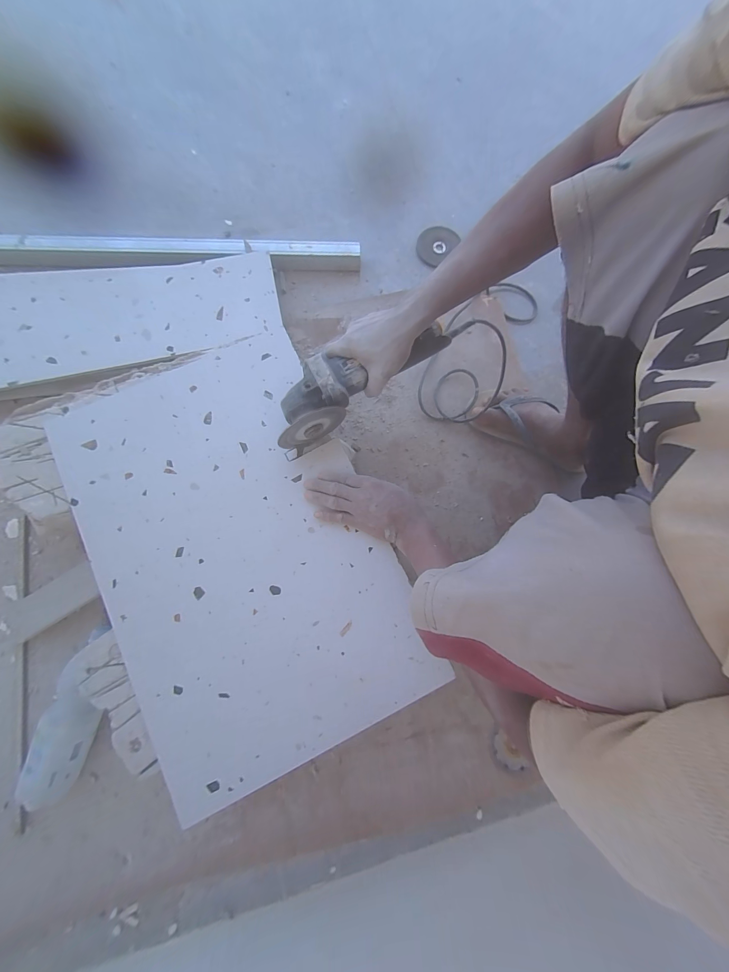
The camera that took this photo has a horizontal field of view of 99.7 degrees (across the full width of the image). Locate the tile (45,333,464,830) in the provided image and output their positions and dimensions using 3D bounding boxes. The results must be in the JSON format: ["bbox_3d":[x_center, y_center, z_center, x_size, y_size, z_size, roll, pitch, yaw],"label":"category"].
[{"bbox_3d":[-0.185,0.081,0.446,0.385,0.020,0.591,-26,81,-4],"label":"tile"}]

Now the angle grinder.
[{"bbox_3d":[0.005,-0.163,0.449,0.320,0.082,0.079,-33,81,-4],"label":"angle grinder"}]

